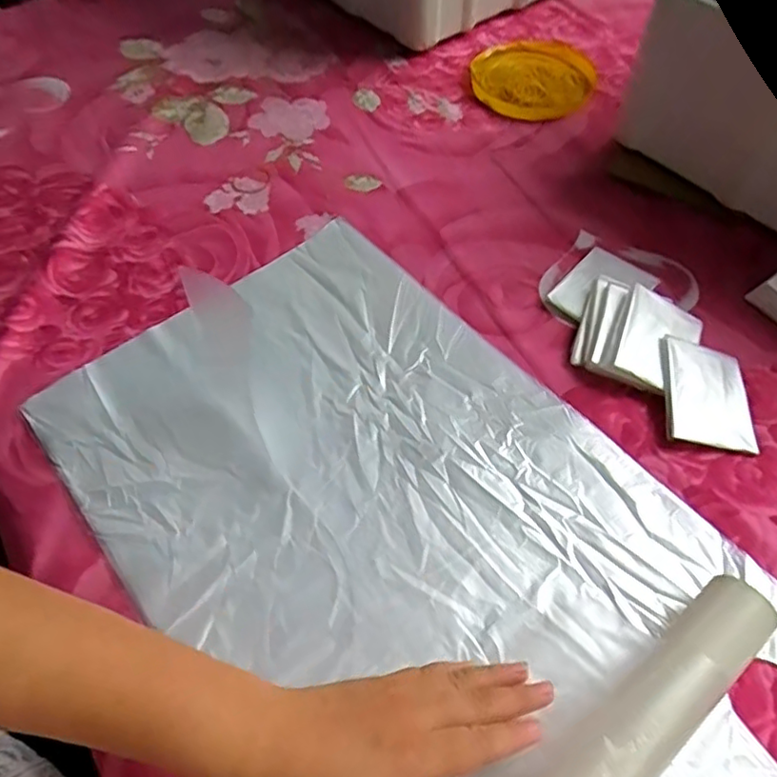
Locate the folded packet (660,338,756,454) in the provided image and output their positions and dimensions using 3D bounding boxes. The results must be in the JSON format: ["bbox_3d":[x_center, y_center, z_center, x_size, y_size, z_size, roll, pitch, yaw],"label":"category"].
[{"bbox_3d":[0.229,0.005,0.443,0.060,0.008,0.083,8,64,-4],"label":"folded packet"}]

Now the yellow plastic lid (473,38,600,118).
[{"bbox_3d":[0.163,-0.350,0.689,0.135,0.024,0.129,0,56,0],"label":"yellow plastic lid"}]

